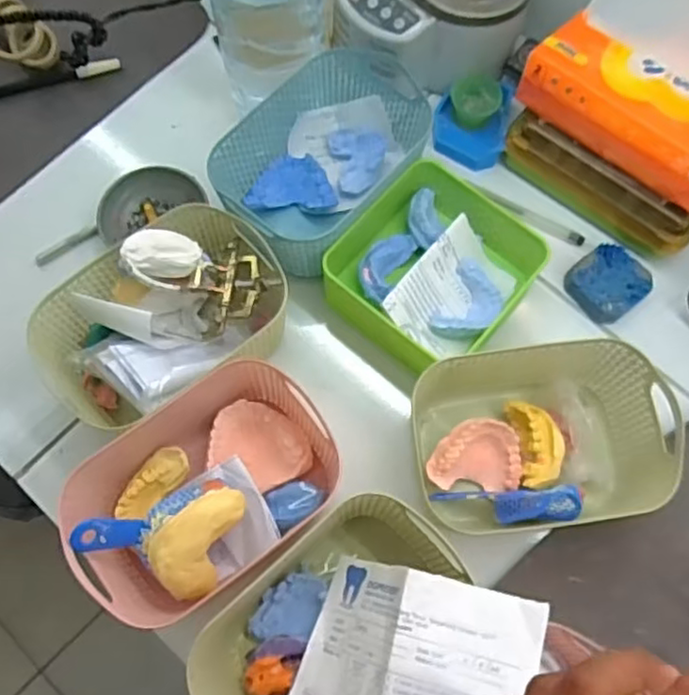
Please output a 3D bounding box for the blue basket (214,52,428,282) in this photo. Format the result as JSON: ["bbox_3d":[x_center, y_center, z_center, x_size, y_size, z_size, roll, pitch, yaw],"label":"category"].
[{"bbox_3d":[-0.012,-0.155,0.550,0.118,0.067,0.191,38,75,11],"label":"blue basket"}]

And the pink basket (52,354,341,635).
[{"bbox_3d":[-0.092,0.099,0.465,0.180,0.083,0.131,-37,75,-12],"label":"pink basket"}]

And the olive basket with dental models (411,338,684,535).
[{"bbox_3d":[0.138,0.061,0.482,0.171,0.069,0.134,-5,71,-3],"label":"olive basket with dental models"}]

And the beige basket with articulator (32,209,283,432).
[{"bbox_3d":[-0.135,-0.019,0.489,0.180,0.095,0.128,-36,75,-12],"label":"beige basket with articulator"}]

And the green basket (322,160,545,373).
[{"bbox_3d":[0.068,-0.062,0.524,0.145,0.044,0.147,42,76,12],"label":"green basket"}]

